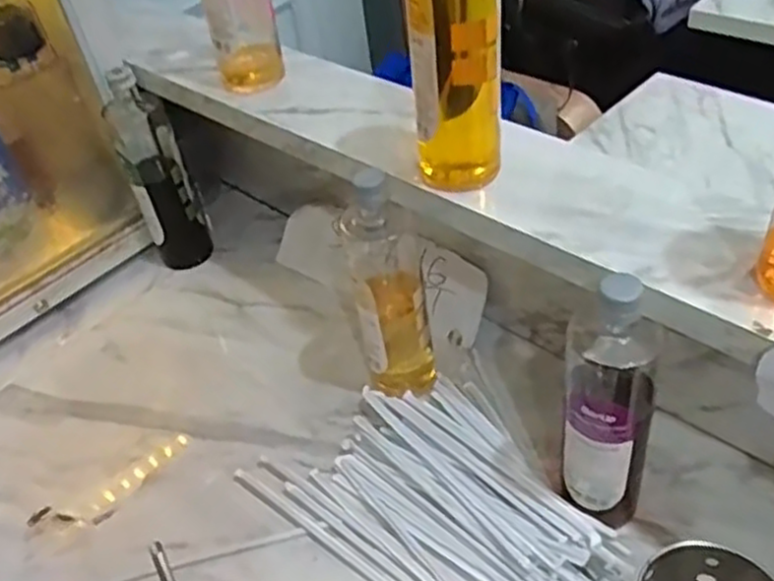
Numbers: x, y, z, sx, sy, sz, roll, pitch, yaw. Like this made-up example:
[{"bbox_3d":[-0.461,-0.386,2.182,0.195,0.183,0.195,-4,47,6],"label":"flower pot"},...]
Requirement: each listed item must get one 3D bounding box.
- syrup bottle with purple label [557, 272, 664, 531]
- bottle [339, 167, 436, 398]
[{"bbox_3d":[0.176,0.094,0.605,0.071,0.250,0.061,8,46,19],"label":"syrup bottle with purple label"},{"bbox_3d":[-0.001,-0.006,0.747,0.073,0.251,0.075,-10,43,1],"label":"bottle"}]

